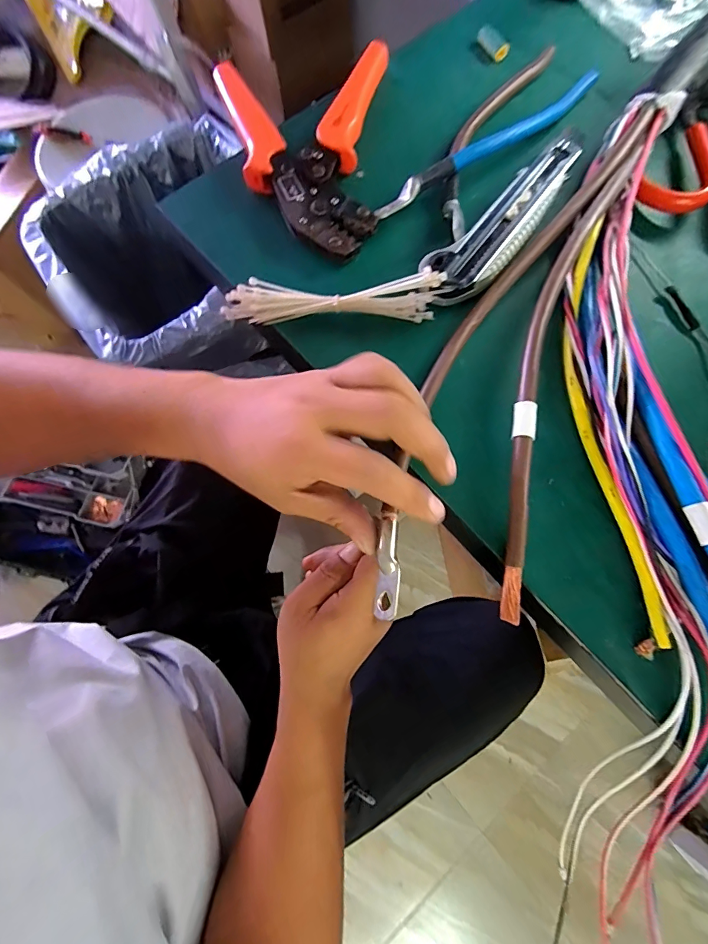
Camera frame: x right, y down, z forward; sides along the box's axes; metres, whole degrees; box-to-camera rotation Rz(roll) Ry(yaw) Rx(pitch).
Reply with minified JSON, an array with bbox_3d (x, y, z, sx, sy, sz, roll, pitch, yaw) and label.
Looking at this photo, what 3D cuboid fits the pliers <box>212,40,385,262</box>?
[{"bbox_3d":[-0.041,-0.231,0.293,0.116,0.019,0.177,2,74,1],"label":"pliers"}]

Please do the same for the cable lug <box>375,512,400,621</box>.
[{"bbox_3d":[0.018,0.049,0.217,0.011,0.009,0.053,1,74,1],"label":"cable lug"}]

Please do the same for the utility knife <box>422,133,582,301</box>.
[{"bbox_3d":[0.104,-0.166,0.266,0.036,0.016,0.158,40,78,11],"label":"utility knife"}]

